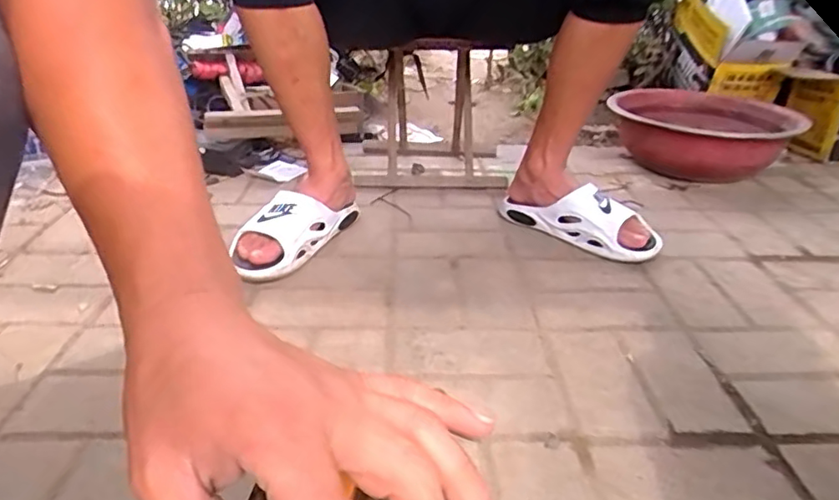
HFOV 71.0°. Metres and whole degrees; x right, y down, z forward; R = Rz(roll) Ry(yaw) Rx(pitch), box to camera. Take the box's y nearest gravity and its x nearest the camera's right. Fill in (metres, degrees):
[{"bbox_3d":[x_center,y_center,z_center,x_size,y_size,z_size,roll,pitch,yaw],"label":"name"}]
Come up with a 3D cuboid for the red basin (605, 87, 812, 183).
[{"bbox_3d":[0.561,-0.219,1.194,0.293,0.138,0.330,1,28,2],"label":"red basin"}]

